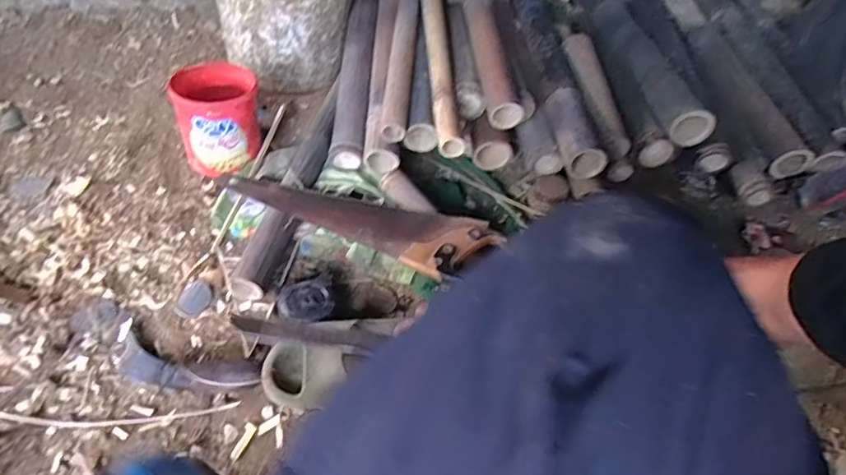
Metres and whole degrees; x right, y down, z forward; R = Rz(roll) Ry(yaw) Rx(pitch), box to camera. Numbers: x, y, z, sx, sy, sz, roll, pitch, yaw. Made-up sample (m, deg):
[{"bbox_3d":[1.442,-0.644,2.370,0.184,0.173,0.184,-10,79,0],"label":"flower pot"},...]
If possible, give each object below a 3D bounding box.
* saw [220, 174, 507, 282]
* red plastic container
[{"bbox_3d":[-0.112,-0.029,0.853,0.447,0.035,0.114,16,49,9],"label":"saw"},{"bbox_3d":[-0.362,-0.214,0.976,0.144,0.152,0.138,-14,52,-17],"label":"red plastic container"}]

